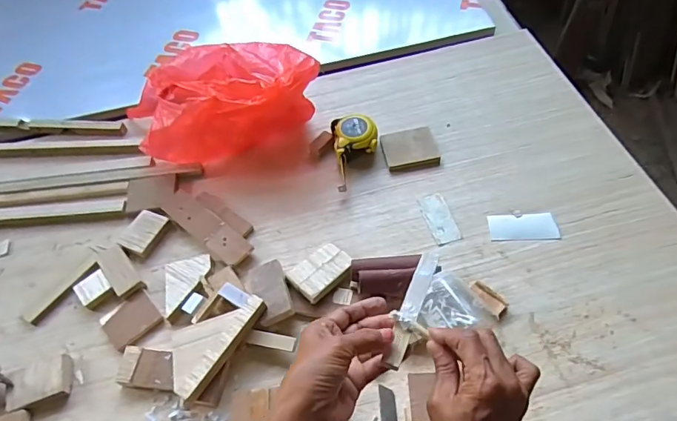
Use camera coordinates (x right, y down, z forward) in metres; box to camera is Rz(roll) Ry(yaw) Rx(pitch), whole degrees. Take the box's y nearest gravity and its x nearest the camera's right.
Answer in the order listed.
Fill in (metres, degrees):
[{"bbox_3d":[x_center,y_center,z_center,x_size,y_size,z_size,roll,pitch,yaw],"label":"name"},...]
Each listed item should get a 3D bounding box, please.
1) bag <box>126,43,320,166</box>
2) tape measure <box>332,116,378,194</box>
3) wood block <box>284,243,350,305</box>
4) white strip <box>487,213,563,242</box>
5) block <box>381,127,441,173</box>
[{"bbox_3d":[-0.191,-0.176,0.726,0.317,0.124,0.152,-2,55,3],"label":"bag"},{"bbox_3d":[0.029,-0.092,0.696,0.068,0.039,0.122,-6,55,0],"label":"tape measure"},{"bbox_3d":[-0.023,0.080,0.593,0.078,0.019,0.053,-38,61,-21],"label":"wood block"},{"bbox_3d":[0.253,0.022,0.620,0.089,0.004,0.039,-2,60,6],"label":"white strip"},{"bbox_3d":[0.112,-0.099,0.706,0.081,0.011,0.074,-9,55,-2],"label":"block"}]

